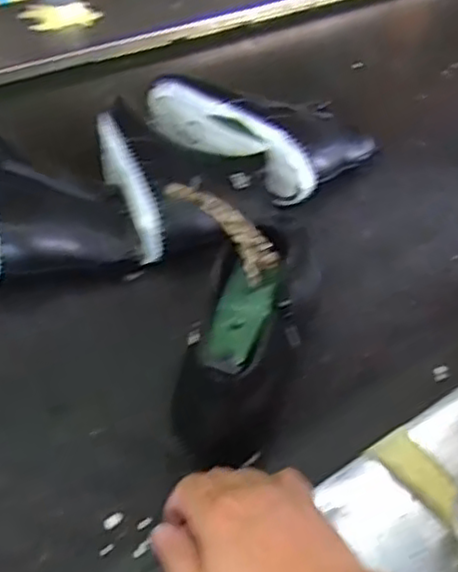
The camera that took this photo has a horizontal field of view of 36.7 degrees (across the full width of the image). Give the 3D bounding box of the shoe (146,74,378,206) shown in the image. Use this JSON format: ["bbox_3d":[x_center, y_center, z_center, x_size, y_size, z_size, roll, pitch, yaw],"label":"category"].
[{"bbox_3d":[0.041,-0.178,0.792,0.256,0.089,0.131,31,50,27],"label":"shoe"}]

